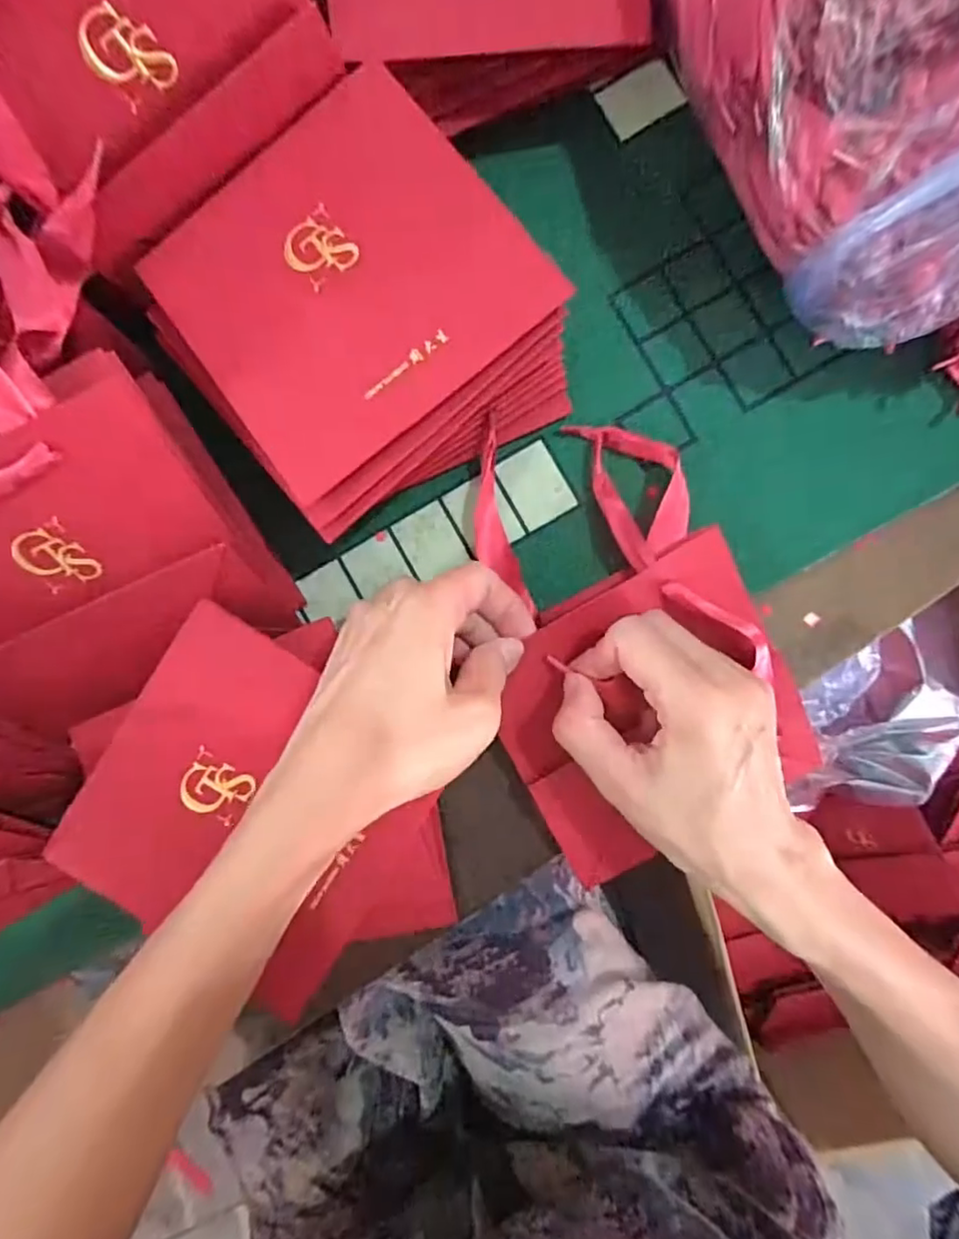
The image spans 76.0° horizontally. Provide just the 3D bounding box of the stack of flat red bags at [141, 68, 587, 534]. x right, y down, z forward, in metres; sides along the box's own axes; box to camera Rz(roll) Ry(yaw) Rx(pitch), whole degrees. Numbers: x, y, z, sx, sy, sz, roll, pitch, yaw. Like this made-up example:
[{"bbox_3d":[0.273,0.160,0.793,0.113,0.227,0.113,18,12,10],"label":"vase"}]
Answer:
[{"bbox_3d":[-0.053,-0.135,0.280,0.151,0.052,0.159,-36,88,1],"label":"stack of flat red bags"}]

